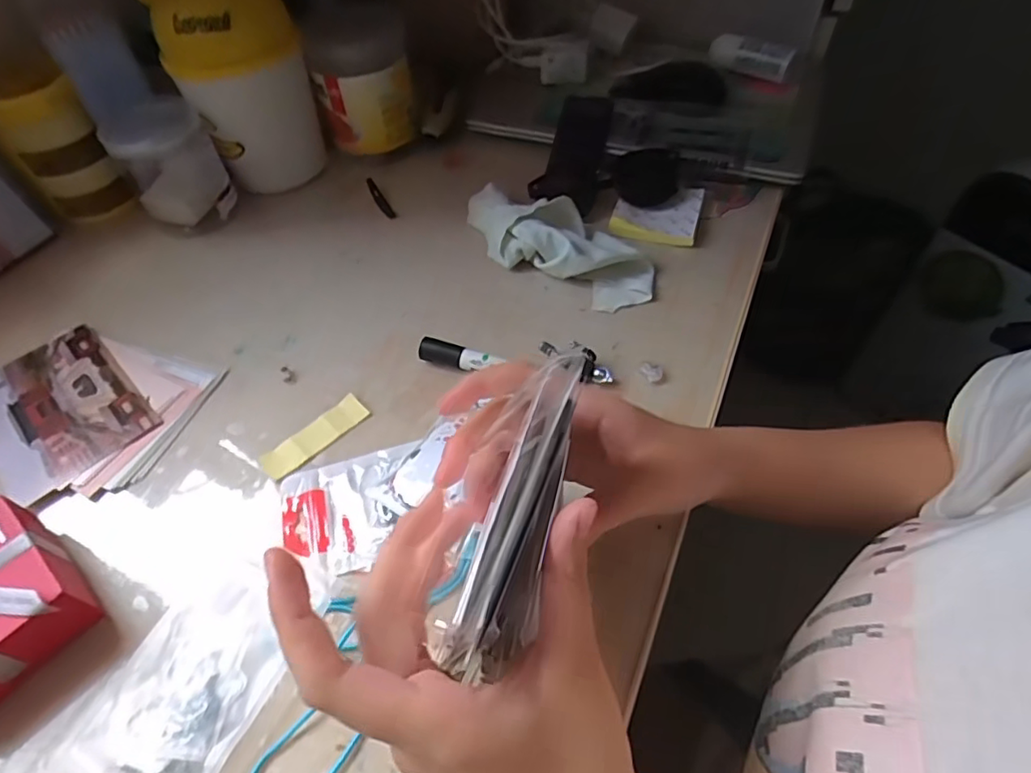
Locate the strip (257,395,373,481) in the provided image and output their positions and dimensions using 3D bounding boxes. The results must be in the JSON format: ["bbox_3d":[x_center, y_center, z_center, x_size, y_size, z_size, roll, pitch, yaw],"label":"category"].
[{"bbox_3d":[-0.144,0.035,0.413,0.079,0.005,0.024,-37,60,-24],"label":"strip"}]

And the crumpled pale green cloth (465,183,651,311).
[{"bbox_3d":[0.032,-0.132,0.503,0.195,0.043,0.075,28,58,21],"label":"crumpled pale green cloth"}]

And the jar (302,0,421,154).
[{"bbox_3d":[-0.158,-0.319,0.599,0.096,0.119,0.106,-11,53,-6],"label":"jar"}]

